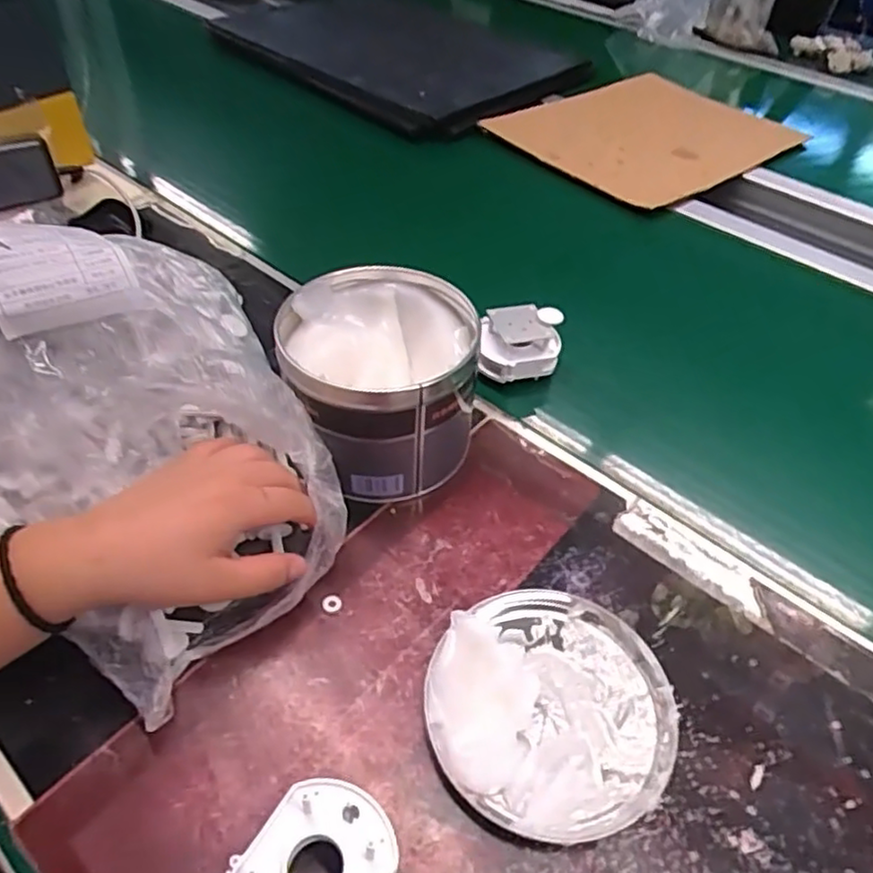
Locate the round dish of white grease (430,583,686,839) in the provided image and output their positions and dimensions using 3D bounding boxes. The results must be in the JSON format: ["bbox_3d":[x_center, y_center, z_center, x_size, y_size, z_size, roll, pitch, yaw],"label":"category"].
[{"bbox_3d":[0.060,0.136,0.359,0.126,0.028,0.127,2,46,-2],"label":"round dish of white grease"}]

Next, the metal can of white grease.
[{"bbox_3d":[-0.038,-0.036,0.468,0.130,0.101,0.130,1,47,-3],"label":"metal can of white grease"}]

